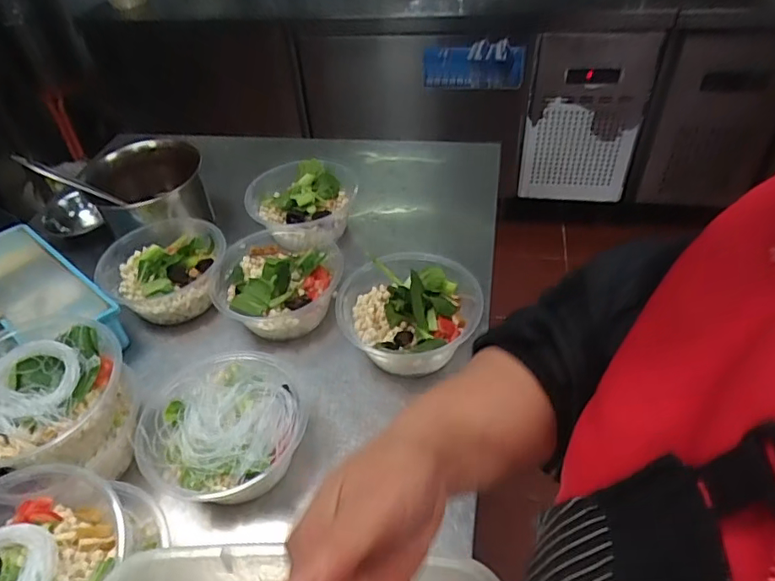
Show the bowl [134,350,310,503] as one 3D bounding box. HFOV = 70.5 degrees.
[{"bbox_3d":[-0.164,0.141,0.568,0.165,0.064,0.162,-10,44,-5],"label":"bowl"}]

